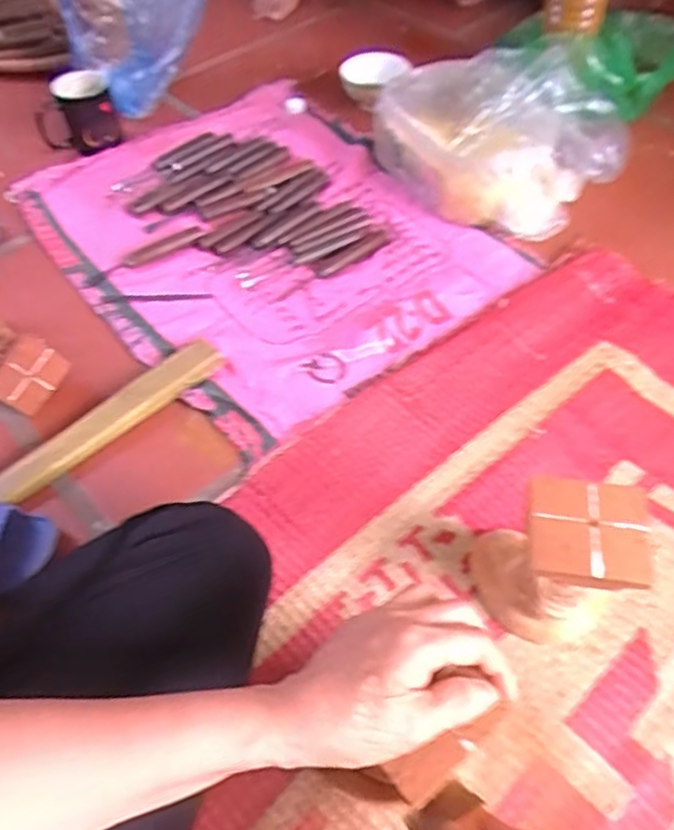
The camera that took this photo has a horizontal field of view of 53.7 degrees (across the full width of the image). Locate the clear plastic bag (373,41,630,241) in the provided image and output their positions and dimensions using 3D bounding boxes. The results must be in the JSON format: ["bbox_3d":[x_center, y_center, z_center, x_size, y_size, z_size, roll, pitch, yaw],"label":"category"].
[{"bbox_3d":[0.234,-0.392,0.893,0.288,0.145,0.264,-27,56,-16],"label":"clear plastic bag"}]

